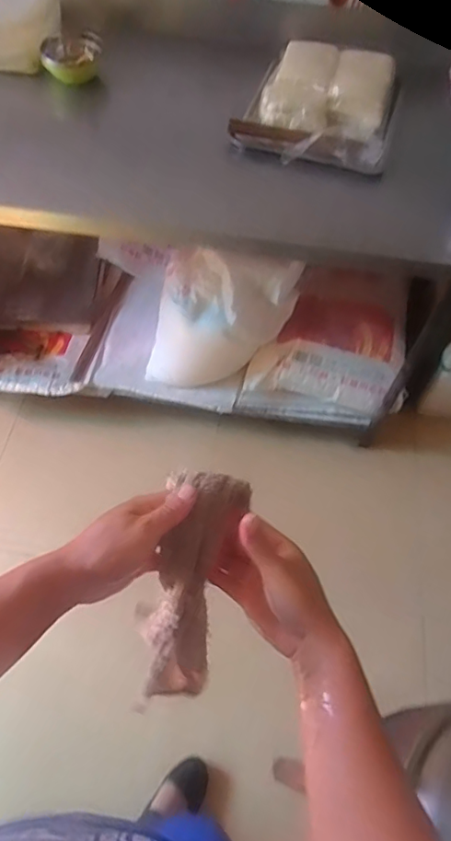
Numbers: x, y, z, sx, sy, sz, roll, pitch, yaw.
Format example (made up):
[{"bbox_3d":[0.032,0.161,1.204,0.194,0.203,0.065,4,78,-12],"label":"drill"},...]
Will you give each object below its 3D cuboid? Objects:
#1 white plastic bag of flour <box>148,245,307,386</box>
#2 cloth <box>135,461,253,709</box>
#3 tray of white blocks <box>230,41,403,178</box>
[{"bbox_3d":[-0.018,-0.234,1.399,0.354,0.413,0.131,6,59,1],"label":"white plastic bag of flour"},{"bbox_3d":[-0.042,0.182,0.545,0.075,0.335,0.068,18,38,8],"label":"cloth"},{"bbox_3d":[0.222,-0.700,1.192,0.318,0.056,0.414,19,60,8],"label":"tray of white blocks"}]

